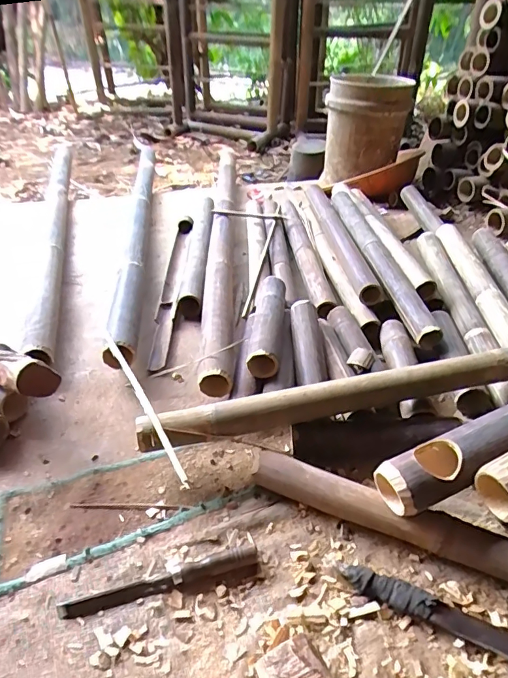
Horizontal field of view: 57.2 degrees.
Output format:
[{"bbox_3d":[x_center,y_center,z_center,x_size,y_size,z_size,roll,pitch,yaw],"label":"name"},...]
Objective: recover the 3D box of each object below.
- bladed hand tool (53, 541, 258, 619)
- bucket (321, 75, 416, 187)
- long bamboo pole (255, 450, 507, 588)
[{"bbox_3d":[-0.115,0.299,0.581,0.242,0.017,0.026,-11,39,-14],"label":"bladed hand tool"},{"bbox_3d":[0.409,-0.780,1.709,0.284,0.284,0.327,9,39,11],"label":"bucket"},{"bbox_3d":[0.309,0.276,0.589,0.657,0.058,0.050,16,40,19],"label":"long bamboo pole"}]

